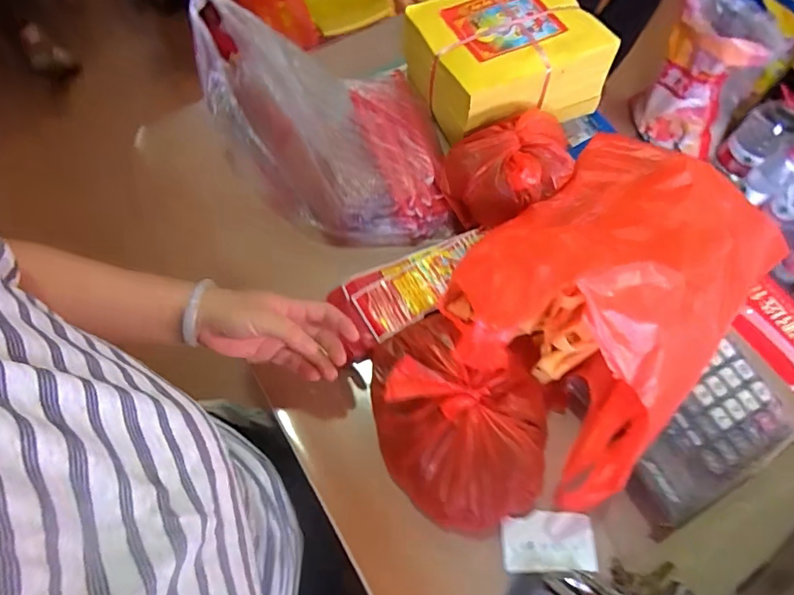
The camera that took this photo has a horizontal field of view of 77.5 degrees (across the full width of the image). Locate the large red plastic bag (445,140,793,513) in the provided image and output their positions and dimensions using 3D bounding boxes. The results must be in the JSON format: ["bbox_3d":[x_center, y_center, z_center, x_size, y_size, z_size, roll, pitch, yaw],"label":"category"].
[{"bbox_3d":[0.229,-0.028,0.485,0.245,0.144,0.420,40,72,14],"label":"large red plastic bag"}]

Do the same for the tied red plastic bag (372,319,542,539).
[{"bbox_3d":[0.058,0.118,0.487,0.176,0.080,0.203,6,67,2],"label":"tied red plastic bag"}]

